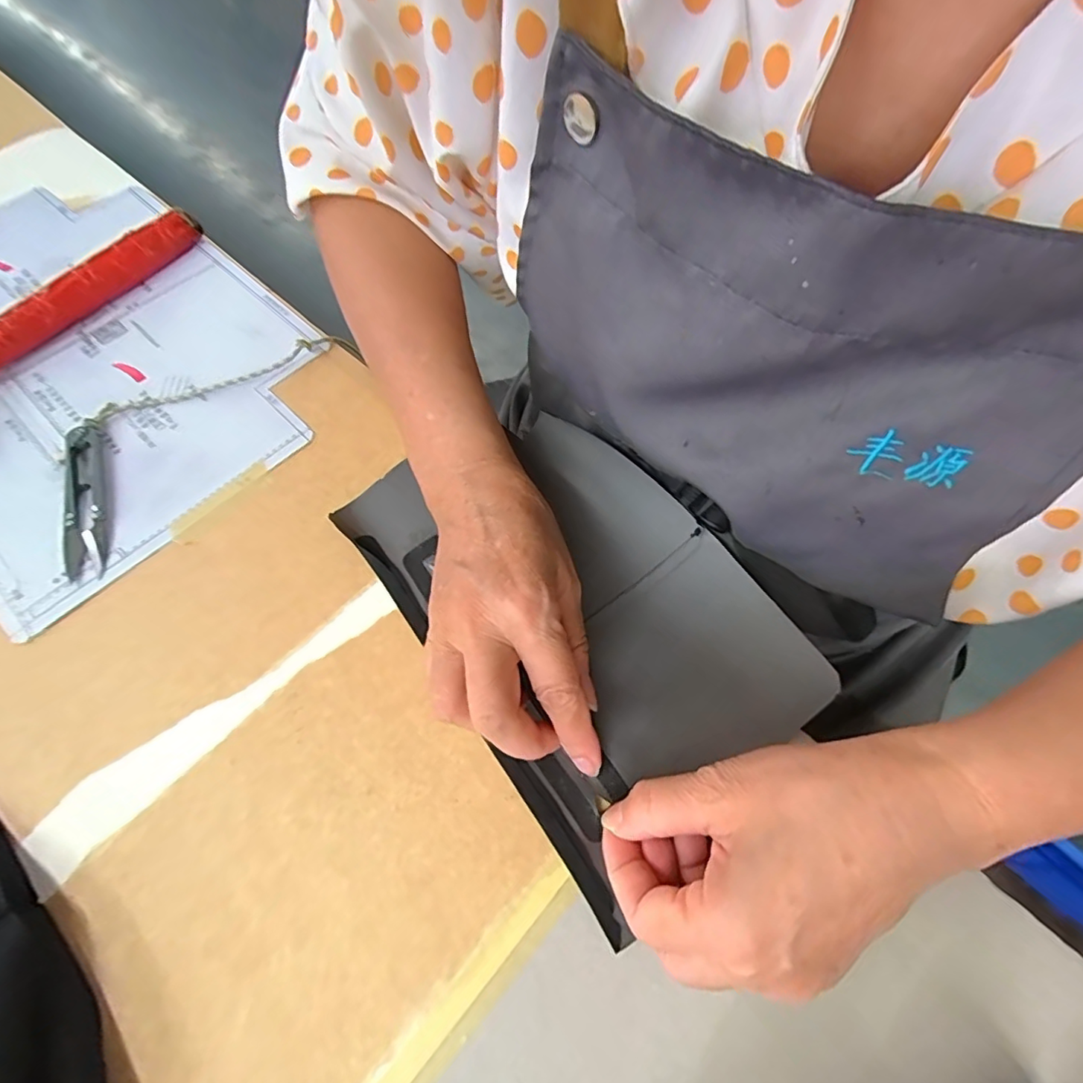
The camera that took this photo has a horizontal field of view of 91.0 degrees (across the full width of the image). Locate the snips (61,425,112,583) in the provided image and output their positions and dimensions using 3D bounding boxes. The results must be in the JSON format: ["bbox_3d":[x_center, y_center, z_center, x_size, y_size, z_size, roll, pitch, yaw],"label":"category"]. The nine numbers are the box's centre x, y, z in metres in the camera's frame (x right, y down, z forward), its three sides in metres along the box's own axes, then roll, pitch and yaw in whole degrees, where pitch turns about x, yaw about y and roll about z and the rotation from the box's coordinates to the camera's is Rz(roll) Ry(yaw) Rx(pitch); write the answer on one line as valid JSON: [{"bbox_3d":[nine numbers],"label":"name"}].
[{"bbox_3d":[-0.269,-0.027,0.315,0.027,0.009,0.100,-15,64,-8],"label":"snips"}]

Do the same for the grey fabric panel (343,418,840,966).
[{"bbox_3d":[0.016,0.027,0.289,0.159,0.030,0.245,-33,68,-16],"label":"grey fabric panel"}]

